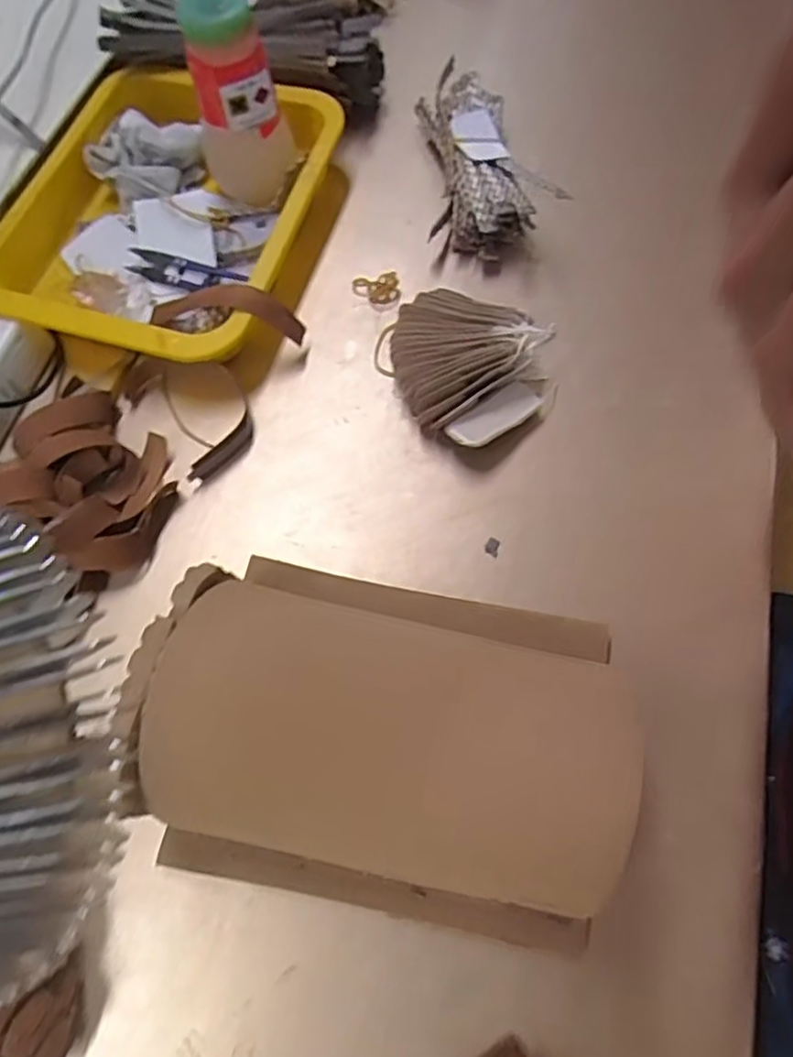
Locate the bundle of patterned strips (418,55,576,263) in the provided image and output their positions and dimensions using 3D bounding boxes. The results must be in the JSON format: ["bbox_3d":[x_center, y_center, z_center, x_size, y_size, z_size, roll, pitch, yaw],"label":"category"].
[{"bbox_3d":[0.065,-0.285,0.512,0.086,0.042,0.180,-3,66,0],"label":"bundle of patterned strips"}]

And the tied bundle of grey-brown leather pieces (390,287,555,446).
[{"bbox_3d":[0.044,-0.107,0.438,0.101,0.036,0.091,40,72,17],"label":"tied bundle of grey-brown leather pieces"}]

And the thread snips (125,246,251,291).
[{"bbox_3d":[-0.153,-0.186,0.486,0.086,0.007,0.024,10,67,5],"label":"thread snips"}]

